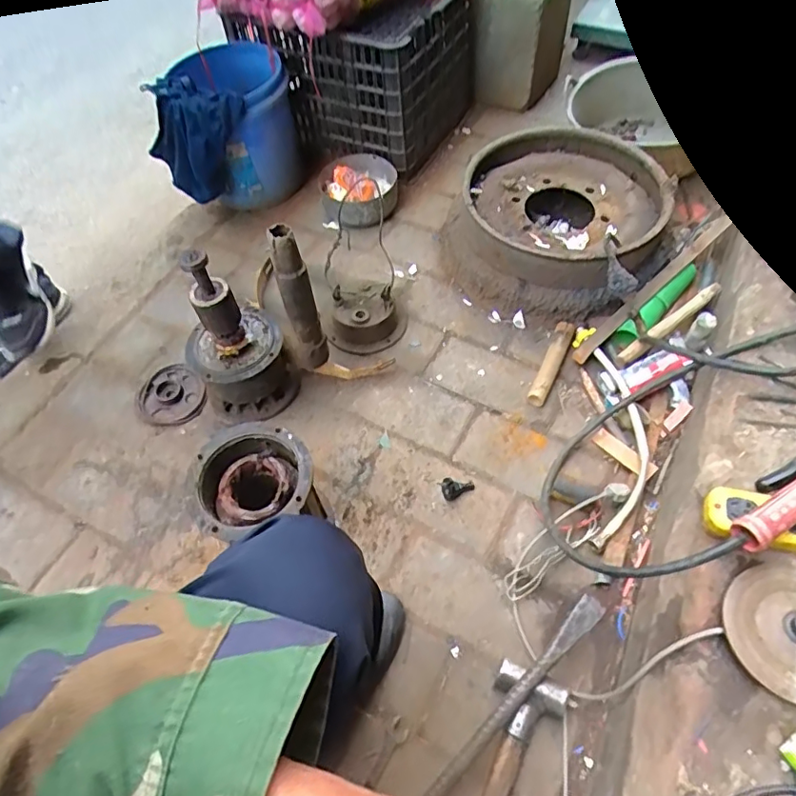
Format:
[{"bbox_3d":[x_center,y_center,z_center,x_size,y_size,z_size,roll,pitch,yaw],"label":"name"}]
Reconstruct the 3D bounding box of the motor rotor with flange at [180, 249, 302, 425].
[{"bbox_3d":[-0.270,-0.102,0.879,0.147,0.329,0.140,-31,60,-17],"label":"motor rotor with flange"}]

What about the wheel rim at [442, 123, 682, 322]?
[{"bbox_3d":[0.320,-0.348,1.101,0.387,0.168,0.404,25,60,18],"label":"wheel rim"}]

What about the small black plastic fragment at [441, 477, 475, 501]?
[{"bbox_3d":[0.095,0.141,0.875,0.054,0.028,0.031,-25,58,-14],"label":"small black plastic fragment"}]

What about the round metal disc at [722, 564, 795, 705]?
[{"bbox_3d":[0.437,0.249,0.582,0.145,0.030,0.140,-1,56,2],"label":"round metal disc"}]

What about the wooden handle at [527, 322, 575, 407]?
[{"bbox_3d":[0.281,-0.065,0.988,0.034,0.033,0.180,20,59,16],"label":"wooden handle"}]

